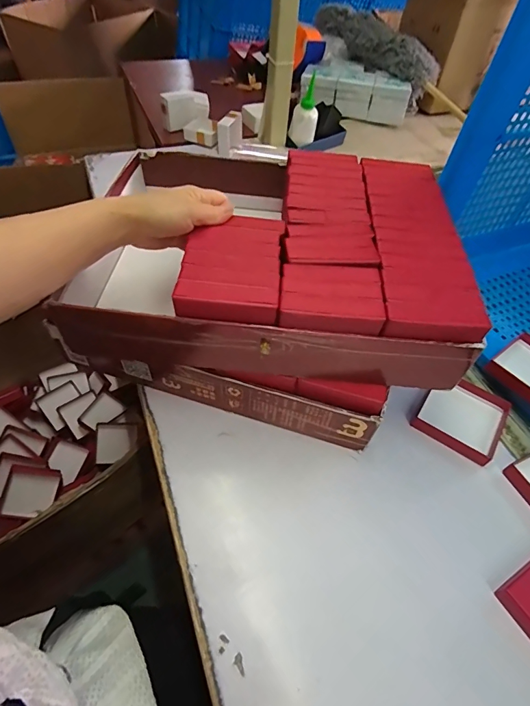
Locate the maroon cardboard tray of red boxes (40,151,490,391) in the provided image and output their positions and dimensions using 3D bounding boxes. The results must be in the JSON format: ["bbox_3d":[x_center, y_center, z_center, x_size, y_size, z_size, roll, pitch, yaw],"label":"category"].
[{"bbox_3d":[0.005,-0.111,0.456,0.383,0.107,0.282,5,51,-1],"label":"maroon cardboard tray of red boxes"}]

